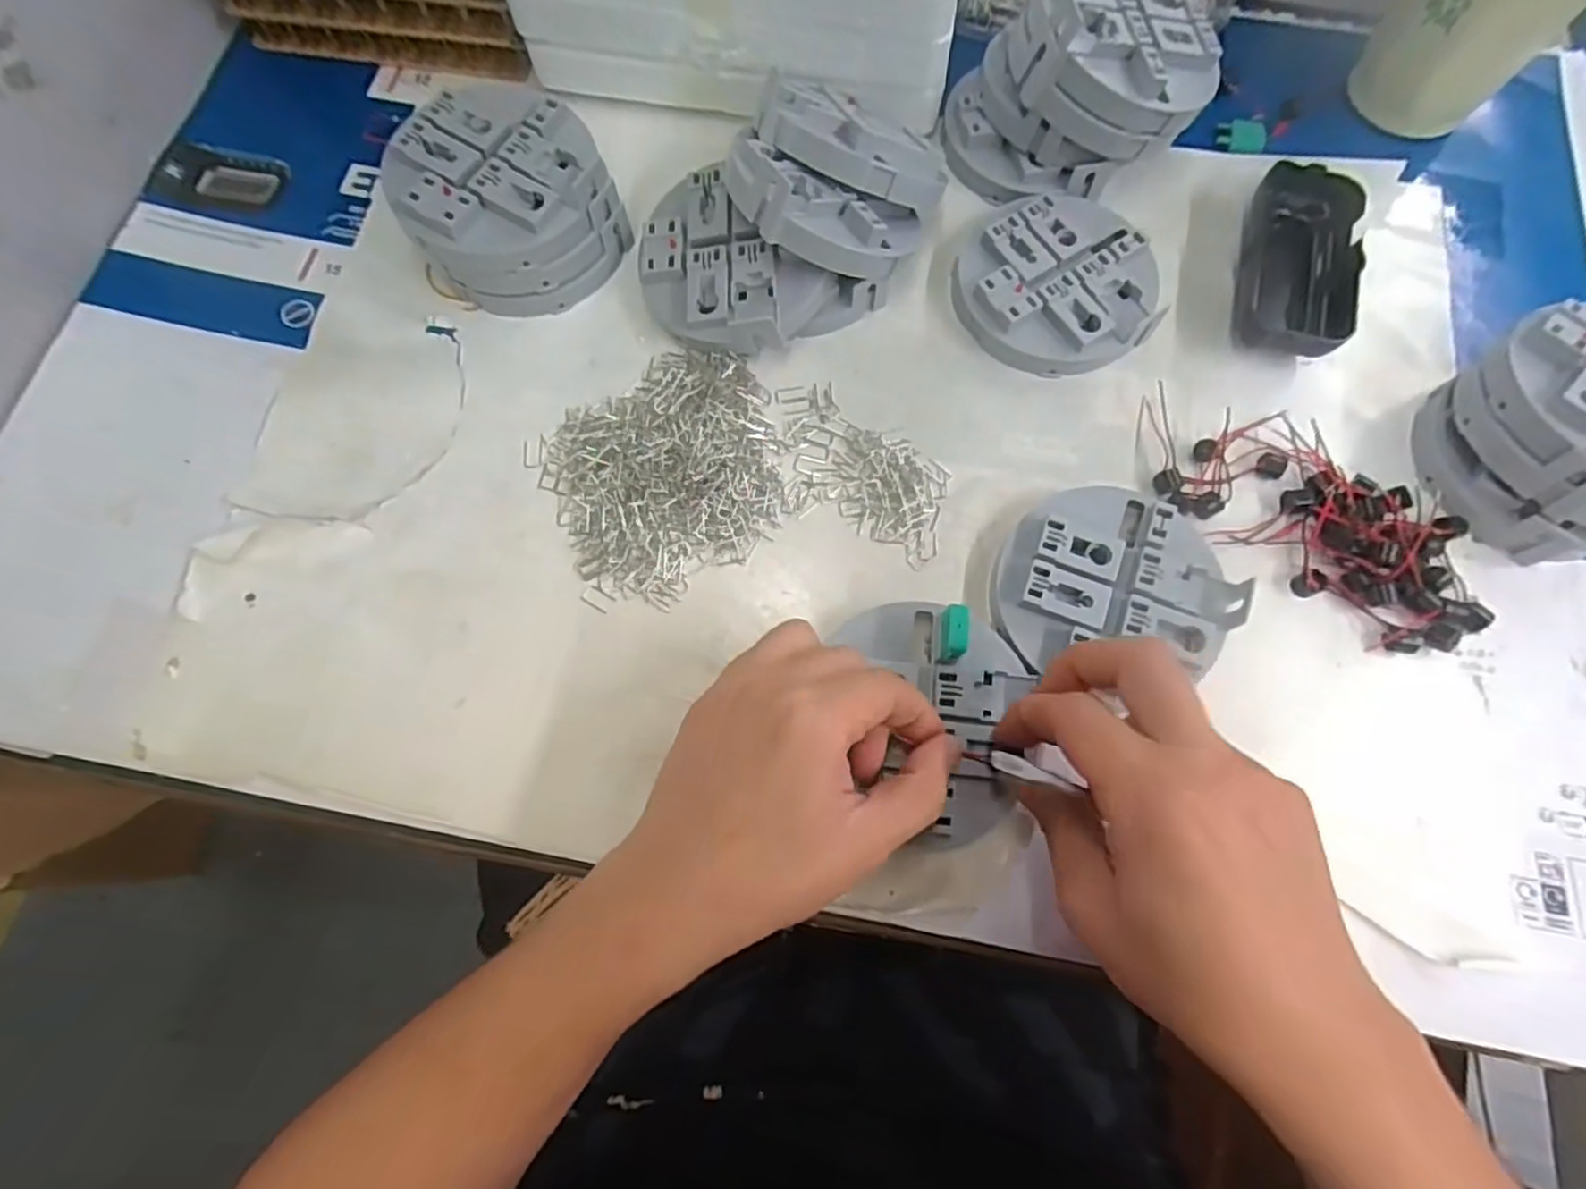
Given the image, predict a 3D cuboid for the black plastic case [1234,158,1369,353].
[{"bbox_3d":[0.267,-0.171,0.377,0.050,0.031,0.108,12,71,5],"label":"black plastic case"}]

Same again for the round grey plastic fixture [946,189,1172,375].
[{"bbox_3d":[0.140,-0.164,0.381,0.098,0.025,0.100,0,70,1],"label":"round grey plastic fixture"}]

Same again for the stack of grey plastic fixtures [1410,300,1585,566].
[{"bbox_3d":[0.364,-0.078,0.329,0.107,0.058,0.105,-23,72,-7],"label":"stack of grey plastic fixtures"}]

